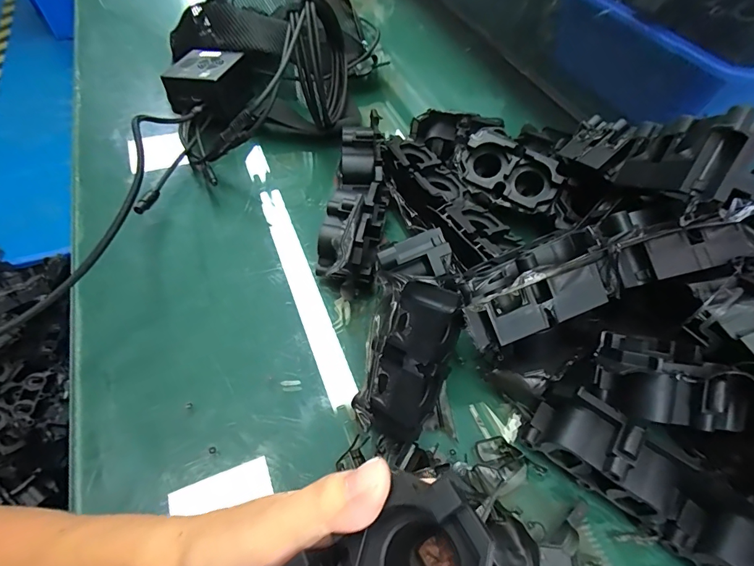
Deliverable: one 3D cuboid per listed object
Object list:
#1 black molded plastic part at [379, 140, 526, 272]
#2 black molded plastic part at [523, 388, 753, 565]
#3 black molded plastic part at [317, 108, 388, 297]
[{"bbox_3d":[0.067,-0.081,0.380,0.068,0.033,0.172,-19,59,-15],"label":"black molded plastic part"},{"bbox_3d":[0.199,0.147,0.246,0.222,0.047,0.046,37,61,19],"label":"black molded plastic part"},{"bbox_3d":[-0.019,-0.082,0.389,0.057,0.051,0.203,7,56,1],"label":"black molded plastic part"}]

